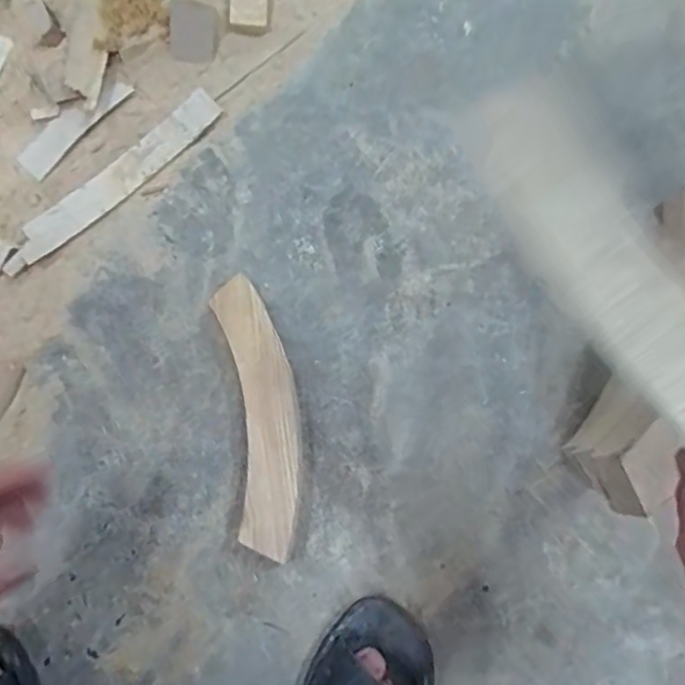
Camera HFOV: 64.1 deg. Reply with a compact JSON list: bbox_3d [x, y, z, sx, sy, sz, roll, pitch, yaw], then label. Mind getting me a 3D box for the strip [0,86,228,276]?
[{"bbox_3d":[-0.243,-0.173,0.584,0.275,0.009,0.044,-43,89,-11],"label":"strip"}]

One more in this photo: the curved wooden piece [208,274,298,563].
[{"bbox_3d":[-0.074,0.065,0.511,0.060,0.042,0.247,-10,76,-2],"label":"curved wooden piece"}]

